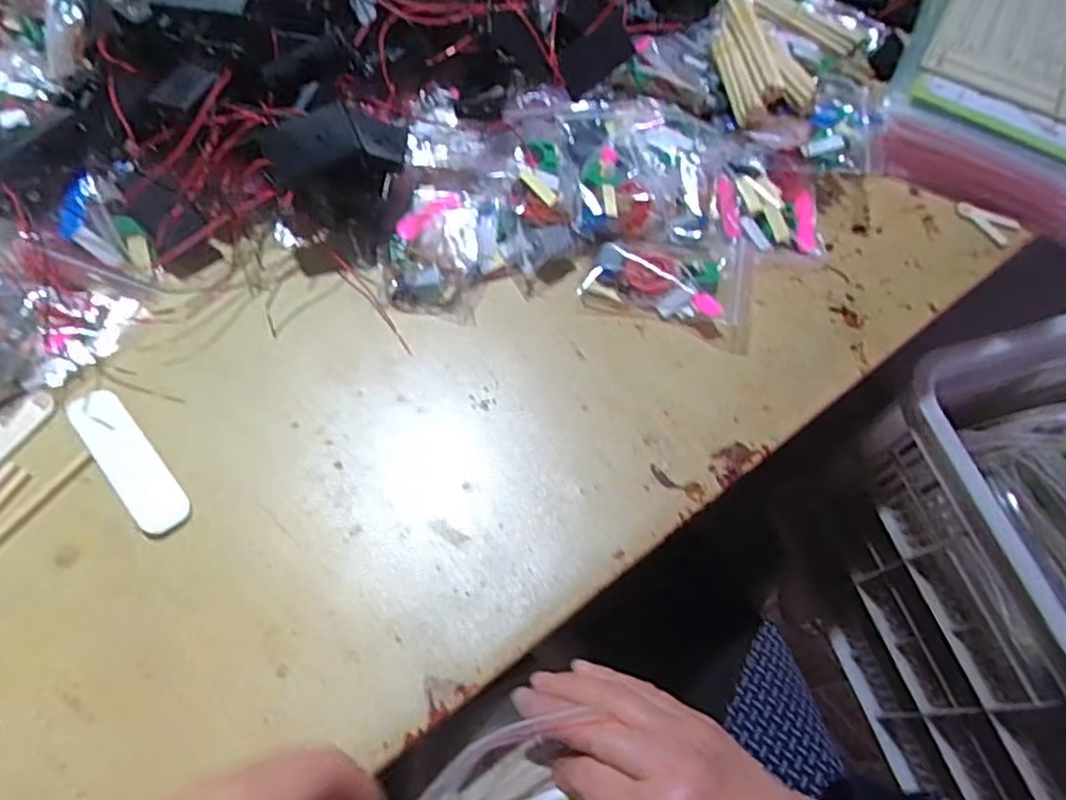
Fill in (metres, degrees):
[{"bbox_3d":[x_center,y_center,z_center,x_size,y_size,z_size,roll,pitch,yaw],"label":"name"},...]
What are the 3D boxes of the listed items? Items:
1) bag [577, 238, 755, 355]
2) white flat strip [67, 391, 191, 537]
[{"bbox_3d":[0.095,-0.084,0.465,0.114,0.022,0.078,10,61,2],"label":"bag"},{"bbox_3d":[-0.236,0.035,0.393,0.028,0.004,0.106,-35,70,-27],"label":"white flat strip"}]

